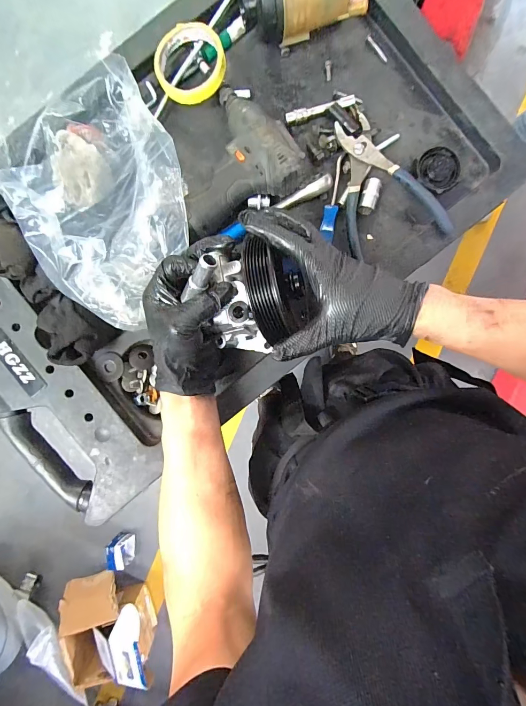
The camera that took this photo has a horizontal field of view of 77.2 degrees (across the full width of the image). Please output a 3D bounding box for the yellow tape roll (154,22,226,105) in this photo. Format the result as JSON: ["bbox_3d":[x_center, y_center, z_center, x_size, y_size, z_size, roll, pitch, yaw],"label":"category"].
[{"bbox_3d":[-0.095,-0.367,0.418,0.091,0.019,0.089,0,91,0],"label":"yellow tape roll"}]

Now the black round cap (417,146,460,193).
[{"bbox_3d":[0.232,-0.240,0.432,0.048,0.014,0.055,-20,91,0],"label":"black round cap"}]

